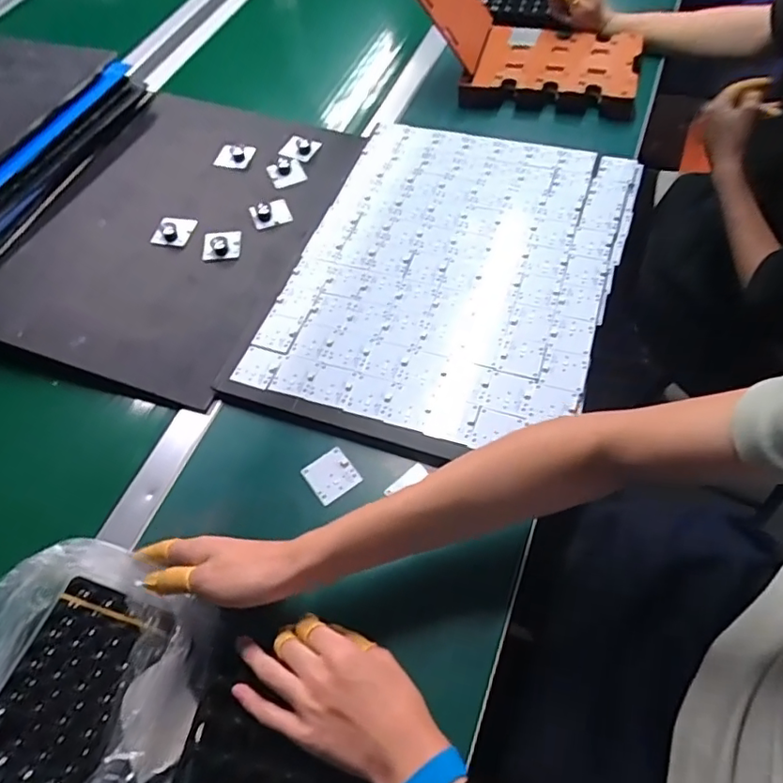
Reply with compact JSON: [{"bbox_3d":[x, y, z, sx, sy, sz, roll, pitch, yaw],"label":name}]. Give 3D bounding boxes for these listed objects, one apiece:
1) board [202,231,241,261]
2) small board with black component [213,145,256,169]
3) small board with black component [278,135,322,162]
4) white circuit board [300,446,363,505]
[{"bbox_3d":[-0.225,-0.196,0.758,0.050,0.011,0.049,-5,58,3],"label":"board"},{"bbox_3d":[-0.234,-0.353,0.850,0.057,0.012,0.045,10,60,12],"label":"small board with black component"},{"bbox_3d":[-0.136,-0.364,0.849,0.047,0.014,0.050,24,63,19],"label":"small board with black component"},{"bbox_3d":[-0.061,0.084,0.581,0.047,0.009,0.048,-34,61,-15],"label":"white circuit board"}]

